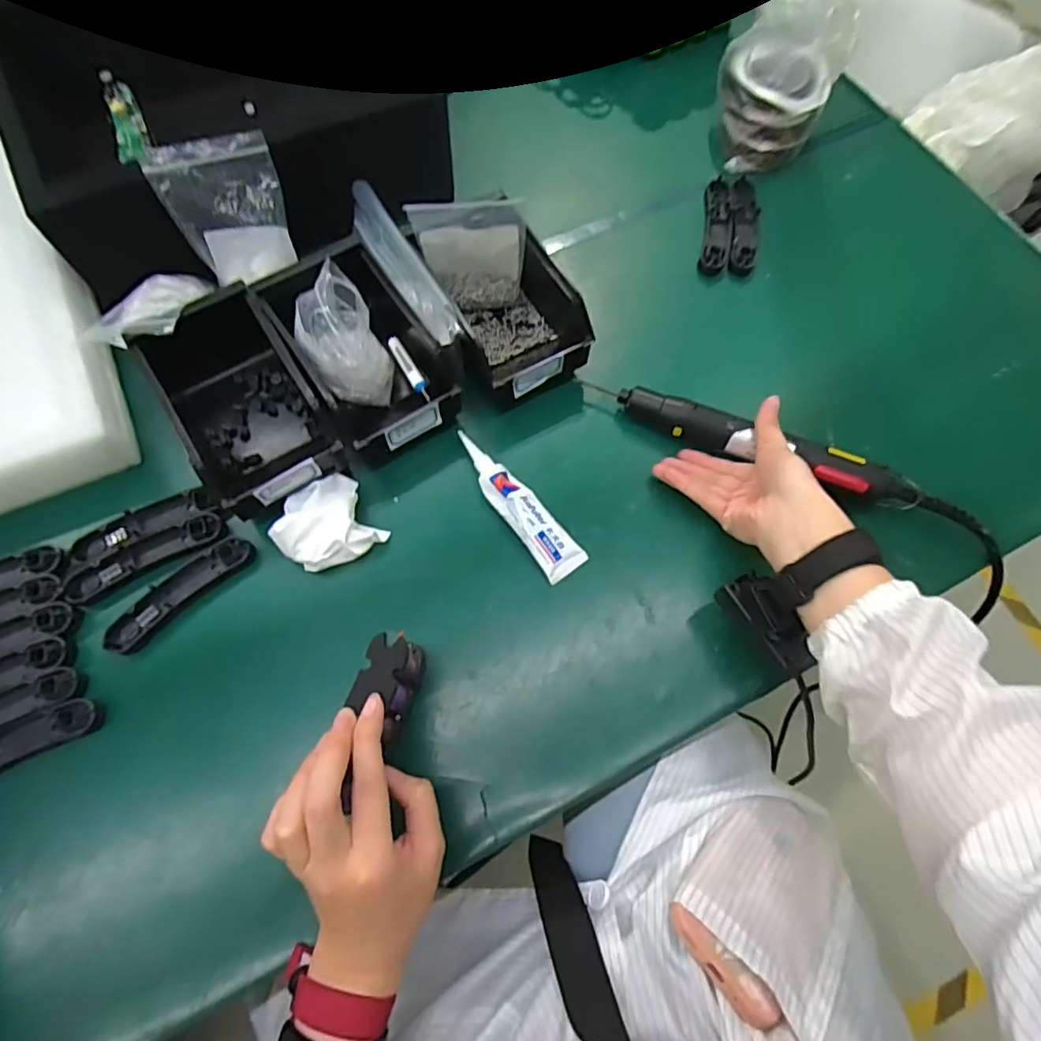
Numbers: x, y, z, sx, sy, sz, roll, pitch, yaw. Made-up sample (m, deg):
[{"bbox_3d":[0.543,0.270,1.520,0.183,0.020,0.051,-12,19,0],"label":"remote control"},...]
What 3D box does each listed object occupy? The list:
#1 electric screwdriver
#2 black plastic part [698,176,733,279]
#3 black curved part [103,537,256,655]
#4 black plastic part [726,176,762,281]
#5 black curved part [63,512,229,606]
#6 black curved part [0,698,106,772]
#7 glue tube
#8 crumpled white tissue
[{"bbox_3d":[0.194,-0.069,0.505,0.288,0.038,0.033,23,71,7],"label":"electric screwdriver"},{"bbox_3d":[0.210,-0.315,0.613,0.031,0.013,0.121,10,70,2],"label":"black plastic part"},{"bbox_3d":[-0.270,0.055,0.460,0.122,0.030,0.029,-40,76,-14],"label":"black curved part"},{"bbox_3d":[0.236,-0.315,0.612,0.029,0.012,0.128,8,70,1],"label":"black plastic part"},{"bbox_3d":[-0.299,0.029,0.466,0.122,0.019,0.028,-27,73,-11],"label":"black curved part"},{"bbox_3d":[-0.368,0.166,0.418,0.129,0.031,0.027,-25,73,-10],"label":"black curved part"},{"bbox_3d":[-0.003,-0.017,0.485,0.036,0.015,0.148,-34,74,-12],"label":"glue tube"},{"bbox_3d":[-0.160,0.004,0.477,0.075,0.036,0.072,-30,74,-11],"label":"crumpled white tissue"}]

